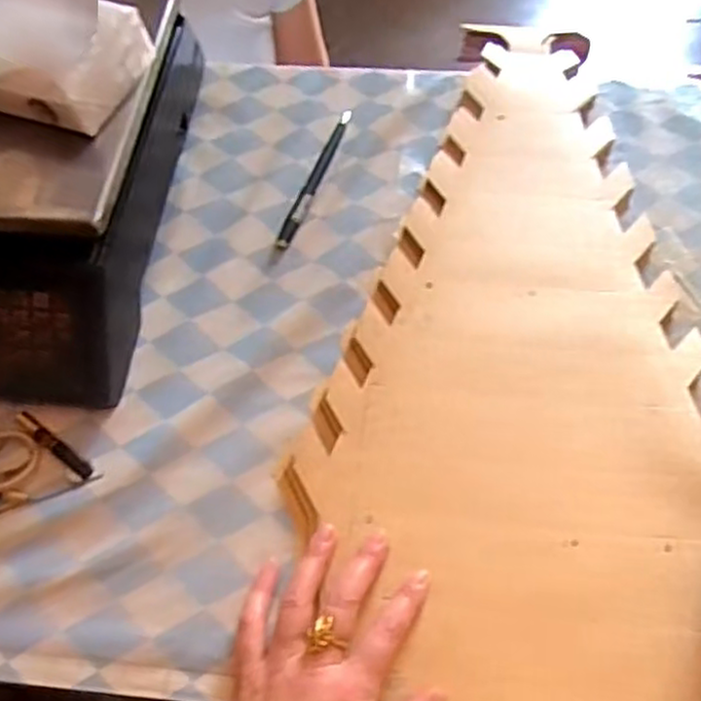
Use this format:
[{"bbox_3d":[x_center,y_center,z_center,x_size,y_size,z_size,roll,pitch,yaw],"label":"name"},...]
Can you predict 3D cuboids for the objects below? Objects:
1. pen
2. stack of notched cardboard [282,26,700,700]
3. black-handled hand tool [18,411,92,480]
[{"bbox_3d":[-0.028,-0.144,0.592,0.014,0.010,0.151,15,62,13],"label":"pen"},{"bbox_3d":[0.106,0.001,0.496,0.254,0.019,0.612,1,60,5],"label":"stack of notched cardboard"},{"bbox_3d":[-0.196,0.062,0.484,0.064,0.010,0.010,32,67,21],"label":"black-handled hand tool"}]

